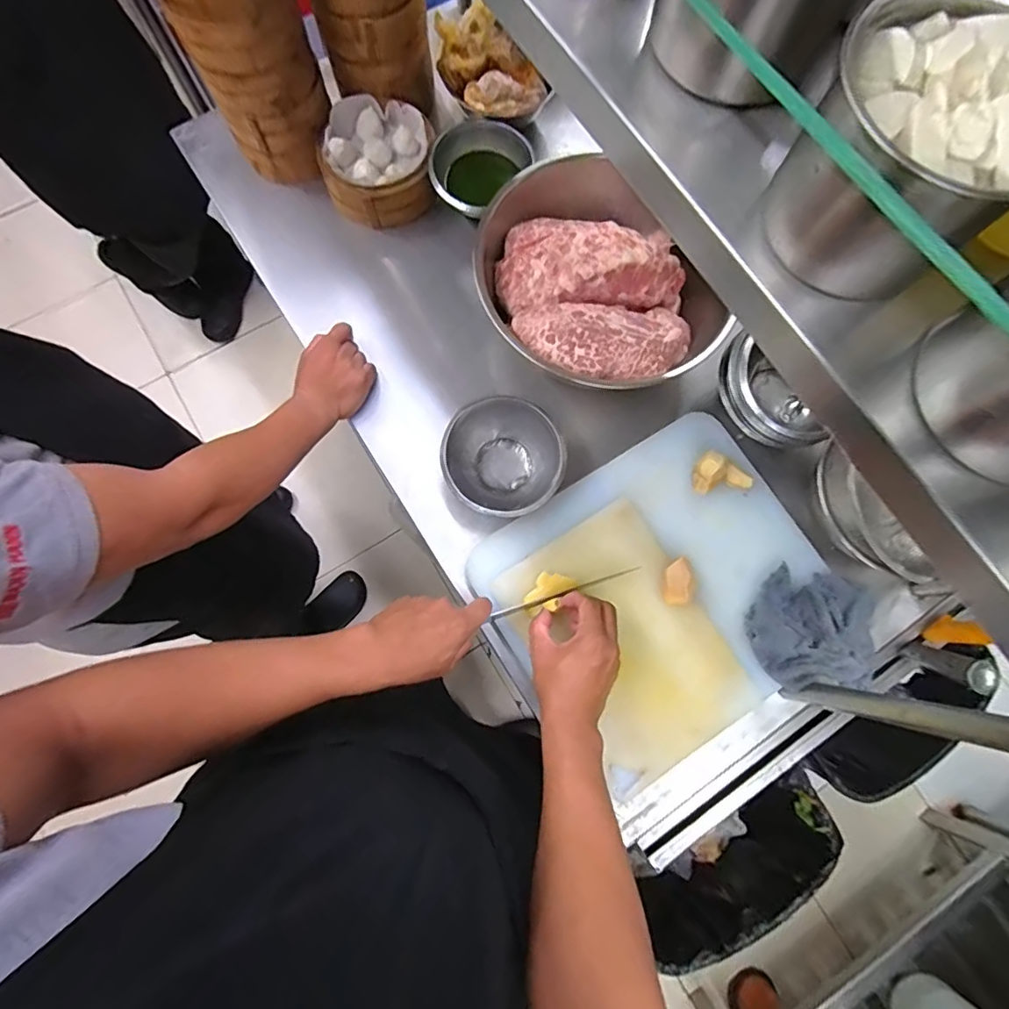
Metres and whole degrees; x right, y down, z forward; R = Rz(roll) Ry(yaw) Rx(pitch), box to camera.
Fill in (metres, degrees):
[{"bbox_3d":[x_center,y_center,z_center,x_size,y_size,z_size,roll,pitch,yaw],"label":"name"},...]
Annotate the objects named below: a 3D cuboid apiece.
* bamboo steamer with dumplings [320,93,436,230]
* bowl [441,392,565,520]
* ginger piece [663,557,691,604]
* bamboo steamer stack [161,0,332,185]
[{"bbox_3d":[-0.182,-0.501,0.768,0.151,0.082,0.170,-1,78,-2],"label":"bamboo steamer with dumplings"},{"bbox_3d":[-0.003,-0.057,0.671,0.143,0.071,0.152,0,77,-1],"label":"bowl"},{"bbox_3d":[0.207,0.093,0.627,0.031,0.009,0.053,3,77,-1],"label":"ginger piece"},{"bbox_3d":[-0.316,-0.571,0.665,0.137,0.270,0.140,-22,79,-6],"label":"bamboo steamer stack"}]

